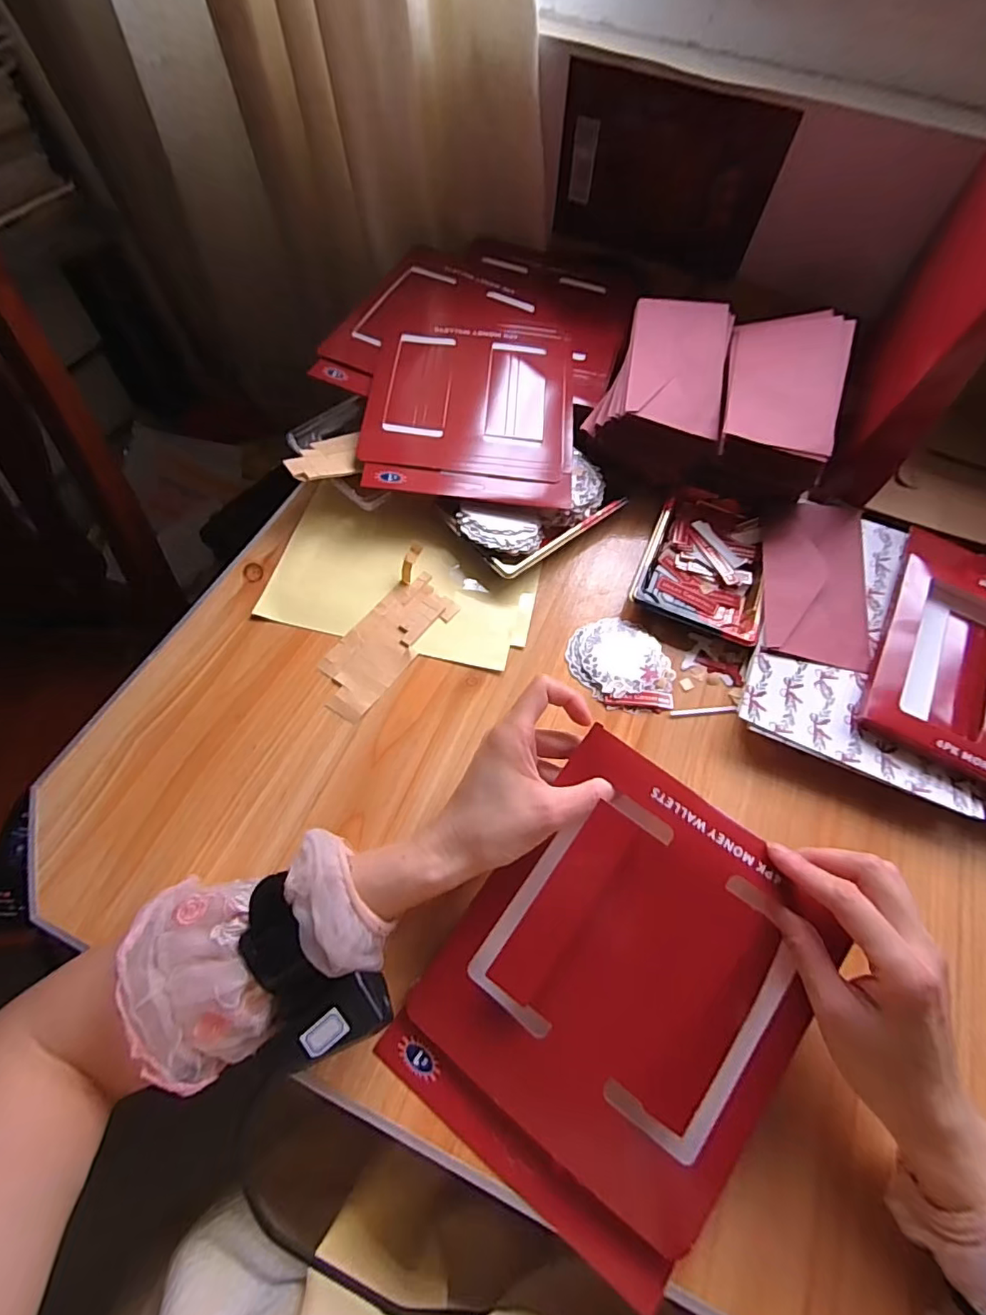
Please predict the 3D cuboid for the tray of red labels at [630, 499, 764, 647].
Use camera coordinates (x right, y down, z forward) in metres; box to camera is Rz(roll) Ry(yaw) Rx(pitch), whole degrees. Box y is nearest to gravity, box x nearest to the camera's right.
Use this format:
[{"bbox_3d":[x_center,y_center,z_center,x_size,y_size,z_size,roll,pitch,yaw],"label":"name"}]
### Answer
[{"bbox_3d":[0.199,-0.089,0.509,0.110,0.019,0.147,23,64,8],"label":"tray of red labels"}]

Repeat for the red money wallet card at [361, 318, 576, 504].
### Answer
[{"bbox_3d":[-0.021,-0.258,0.547,0.199,0.009,0.232,3,62,-1],"label":"red money wallet card"}]

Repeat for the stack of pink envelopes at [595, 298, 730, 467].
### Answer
[{"bbox_3d":[0.167,-0.268,0.558,0.128,0.075,0.199,9,62,2],"label":"stack of pink envelopes"}]

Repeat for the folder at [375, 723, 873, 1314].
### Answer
[{"bbox_3d":[0.075,0.194,0.320,0.189,0.019,0.239,35,84,13],"label":"folder"}]

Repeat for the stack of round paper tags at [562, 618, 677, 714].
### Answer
[{"bbox_3d":[0.112,0.006,0.465,0.080,0.006,0.096,-33,69,-18],"label":"stack of round paper tags"}]

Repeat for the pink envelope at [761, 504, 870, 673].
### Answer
[{"bbox_3d":[0.292,-0.071,0.488,0.090,0.010,0.172,16,65,4],"label":"pink envelope"}]

